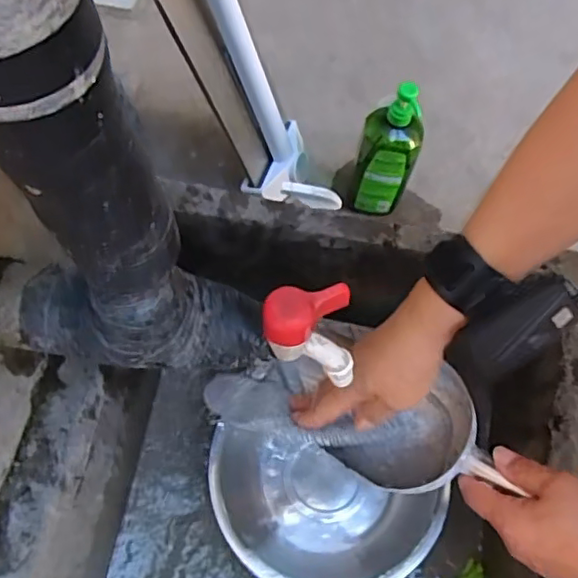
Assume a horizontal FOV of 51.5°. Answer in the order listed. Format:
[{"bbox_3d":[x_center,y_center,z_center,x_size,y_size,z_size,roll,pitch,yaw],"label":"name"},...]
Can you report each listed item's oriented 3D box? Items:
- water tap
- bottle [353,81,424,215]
[{"bbox_3d":[0.011,0.028,0.367,0.052,0.063,0.042,-5,67,-5],"label":"water tap"},{"bbox_3d":[0.160,-0.219,0.972,0.092,0.259,0.074,12,67,3],"label":"bottle"}]

